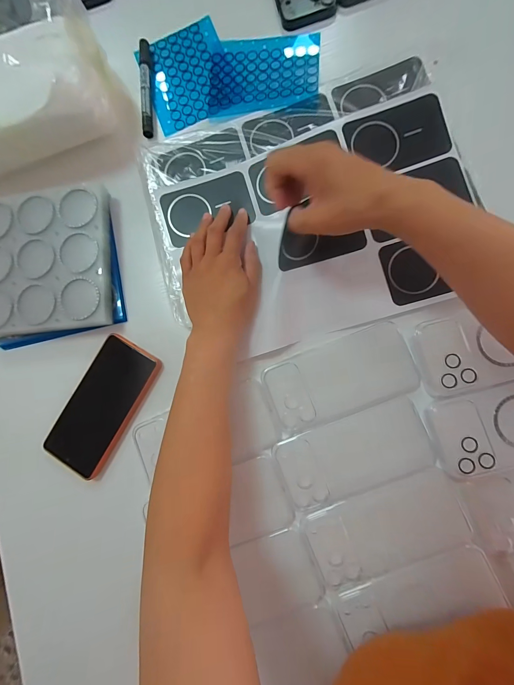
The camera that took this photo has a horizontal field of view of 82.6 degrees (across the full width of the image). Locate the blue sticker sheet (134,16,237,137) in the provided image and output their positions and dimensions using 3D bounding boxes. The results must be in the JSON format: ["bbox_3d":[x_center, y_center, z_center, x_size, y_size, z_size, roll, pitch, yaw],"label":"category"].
[{"bbox_3d":[-0.094,-0.364,0.400,0.114,0.004,0.146,-21,81,4],"label":"blue sticker sheet"}]

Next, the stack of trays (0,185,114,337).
[{"bbox_3d":[-0.271,-0.101,0.370,0.173,0.031,0.177,-6,84,7],"label":"stack of trays"}]

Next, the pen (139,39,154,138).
[{"bbox_3d":[-0.150,-0.345,0.396,0.013,0.015,0.138,-6,84,7],"label":"pen"}]

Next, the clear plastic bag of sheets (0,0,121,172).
[{"bbox_3d":[-0.304,-0.302,0.353,0.246,0.094,0.152,-17,82,6],"label":"clear plastic bag of sheets"}]

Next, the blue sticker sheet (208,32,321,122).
[{"bbox_3d":[0.007,-0.349,0.380,0.144,0.013,0.119,-1,84,8],"label":"blue sticker sheet"}]

